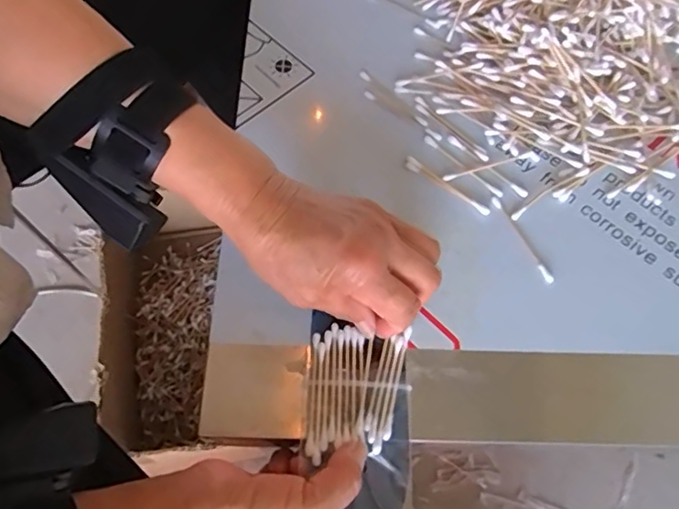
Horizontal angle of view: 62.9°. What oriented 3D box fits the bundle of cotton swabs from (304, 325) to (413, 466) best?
[{"bbox_3d":[0.008,0.084,0.341,0.058,0.004,0.080,9,66,4],"label":"bundle of cotton swabs"}]

